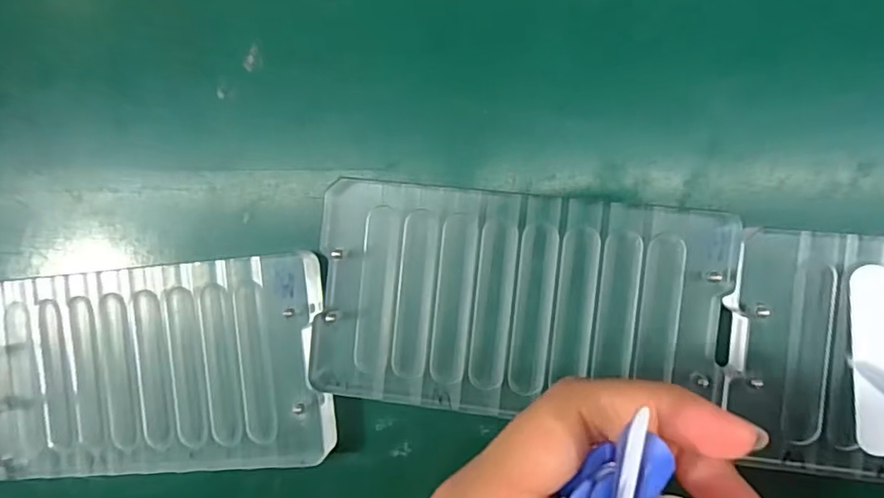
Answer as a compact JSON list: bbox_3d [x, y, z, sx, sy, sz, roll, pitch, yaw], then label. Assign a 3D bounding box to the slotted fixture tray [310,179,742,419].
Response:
[{"bbox_3d":[0.022,0.017,0.173,0.120,0.011,0.066,6,91,8],"label":"slotted fixture tray"}]

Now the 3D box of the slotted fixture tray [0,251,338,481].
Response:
[{"bbox_3d":[-0.098,0.041,0.189,0.120,0.011,0.069,-4,91,7],"label":"slotted fixture tray"}]

